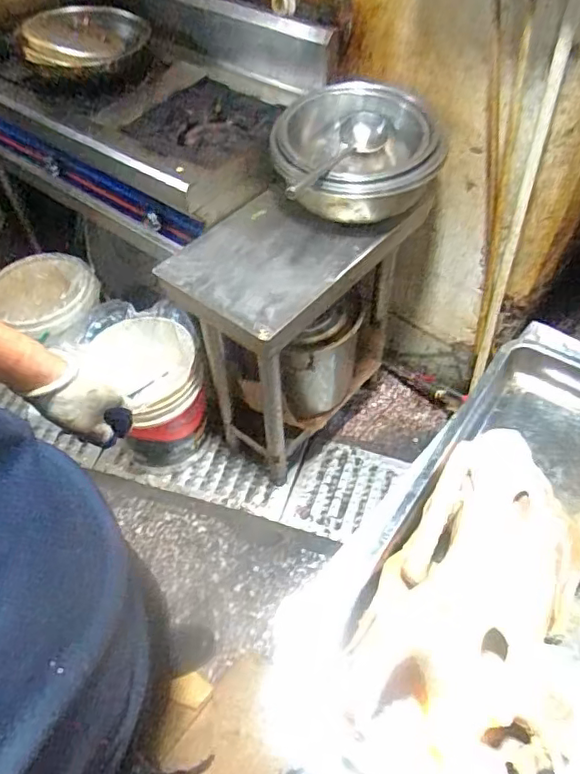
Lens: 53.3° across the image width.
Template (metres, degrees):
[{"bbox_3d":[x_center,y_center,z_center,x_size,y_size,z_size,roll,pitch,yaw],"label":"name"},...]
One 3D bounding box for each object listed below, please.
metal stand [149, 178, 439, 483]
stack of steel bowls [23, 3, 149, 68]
[{"bbox_3d":[0.037,-0.109,1.478,0.319,0.713,0.579,34,59,26],"label":"metal stand"},{"bbox_3d":[-0.508,-0.862,1.426,0.261,0.070,0.237,21,54,18],"label":"stack of steel bowls"}]

